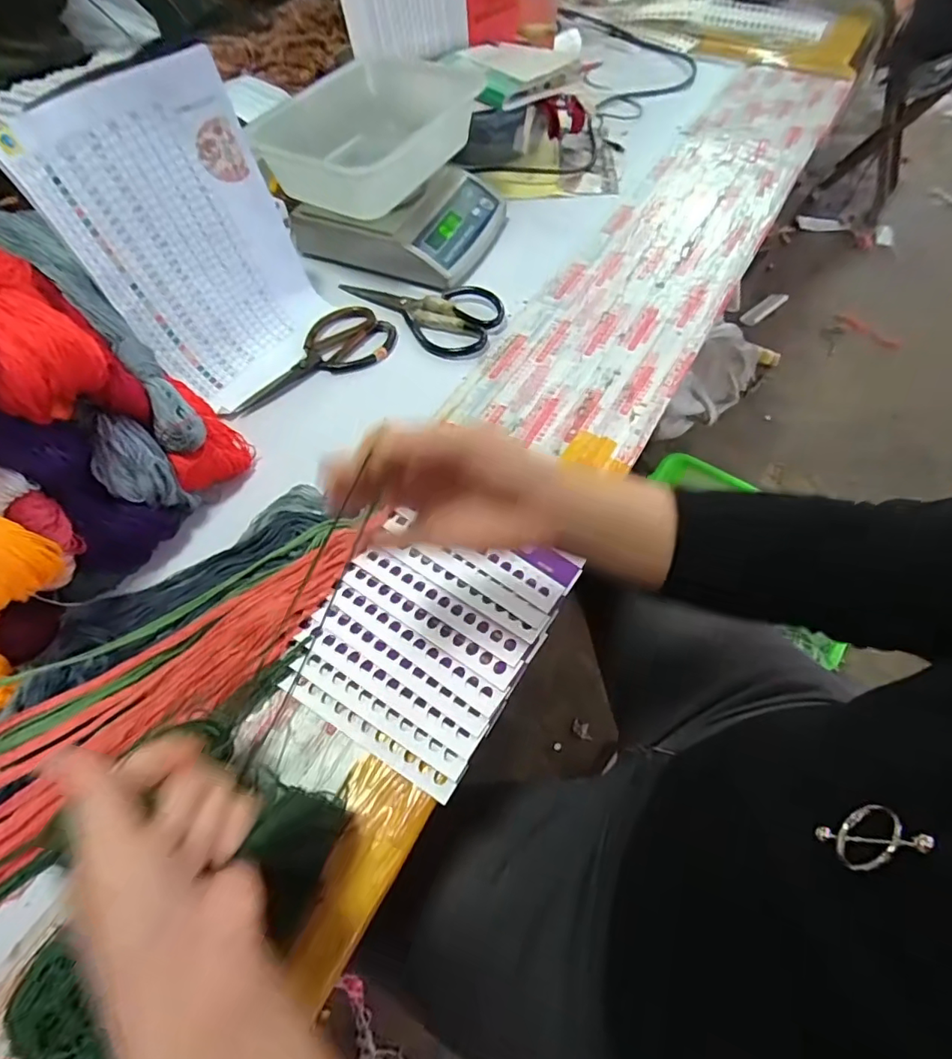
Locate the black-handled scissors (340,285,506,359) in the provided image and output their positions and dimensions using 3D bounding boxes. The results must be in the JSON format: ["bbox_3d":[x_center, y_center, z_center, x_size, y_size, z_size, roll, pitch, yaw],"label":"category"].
[{"bbox_3d":[-0.077,-0.272,0.646,0.211,0.017,0.107,23,61,16],"label":"black-handled scissors"}]

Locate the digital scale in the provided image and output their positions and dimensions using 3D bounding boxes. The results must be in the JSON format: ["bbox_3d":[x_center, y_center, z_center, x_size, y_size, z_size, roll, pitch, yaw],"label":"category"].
[{"bbox_3d":[-0.087,-0.481,0.705,0.254,0.138,0.296,20,63,11],"label":"digital scale"}]

